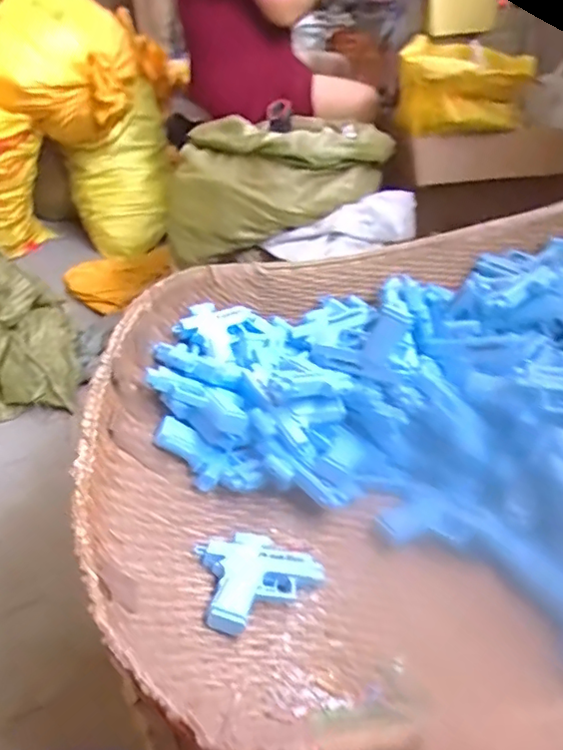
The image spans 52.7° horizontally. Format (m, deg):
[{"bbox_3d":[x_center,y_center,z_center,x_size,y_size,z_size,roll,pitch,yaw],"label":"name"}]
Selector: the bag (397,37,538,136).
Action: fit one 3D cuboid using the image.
[{"bbox_3d":[0.478,-0.745,1.492,0.331,0.177,0.343,10,39,16],"label":"bag"}]

